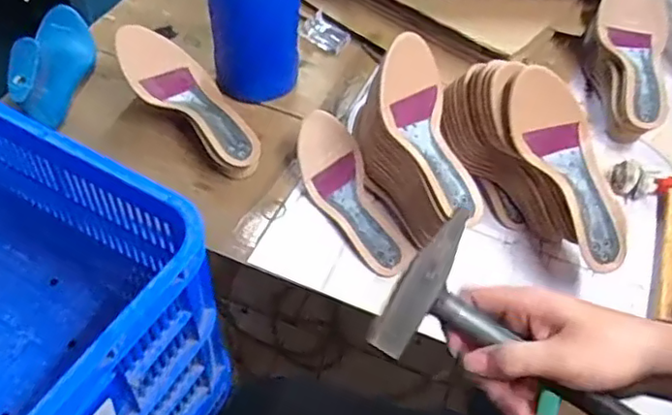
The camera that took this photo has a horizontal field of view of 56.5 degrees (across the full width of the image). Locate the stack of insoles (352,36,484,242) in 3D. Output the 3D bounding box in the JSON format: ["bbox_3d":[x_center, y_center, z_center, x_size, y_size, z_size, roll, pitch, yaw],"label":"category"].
[{"bbox_3d":[0.097,-0.062,0.724,0.092,0.170,0.219,-15,53,-15],"label":"stack of insoles"}]

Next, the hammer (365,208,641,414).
[{"bbox_3d":[0.148,0.101,0.451,0.231,0.027,0.114,30,77,-1],"label":"hammer"}]

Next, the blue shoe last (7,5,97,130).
[{"bbox_3d":[-0.385,-0.210,0.861,0.076,0.098,0.237,-5,51,-8],"label":"blue shoe last"}]

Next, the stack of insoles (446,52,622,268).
[{"bbox_3d":[0.227,-0.052,0.715,0.076,0.185,0.269,-33,60,-27],"label":"stack of insoles"}]

